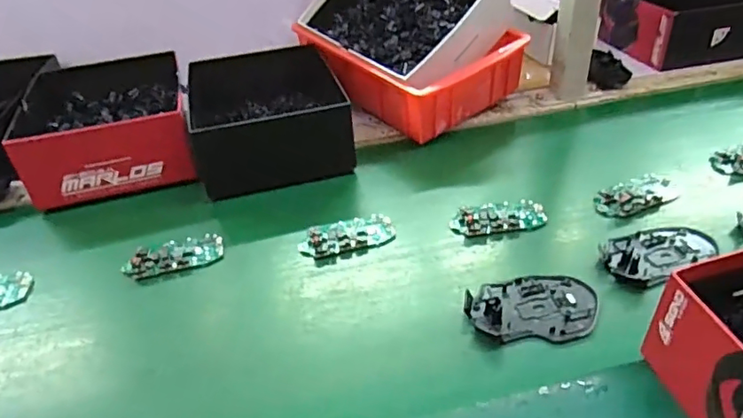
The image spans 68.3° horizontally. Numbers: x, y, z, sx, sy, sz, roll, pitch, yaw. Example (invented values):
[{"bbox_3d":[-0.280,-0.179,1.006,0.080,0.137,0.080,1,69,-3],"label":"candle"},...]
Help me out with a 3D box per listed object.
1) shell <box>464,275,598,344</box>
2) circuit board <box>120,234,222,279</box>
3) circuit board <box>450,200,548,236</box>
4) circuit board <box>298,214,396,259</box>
[{"bbox_3d":[0.141,0.086,0.480,0.111,0.010,0.074,-9,38,-6],"label":"shell"},{"bbox_3d":[-0.202,0.048,0.562,0.095,0.017,0.043,-16,39,-15],"label":"circuit board"},{"bbox_3d":[0.134,0.009,0.580,0.098,0.010,0.042,-8,37,-4],"label":"circuit board"},{"bbox_3d":[-0.025,0.028,0.573,0.099,0.011,0.043,-14,38,-12],"label":"circuit board"}]

